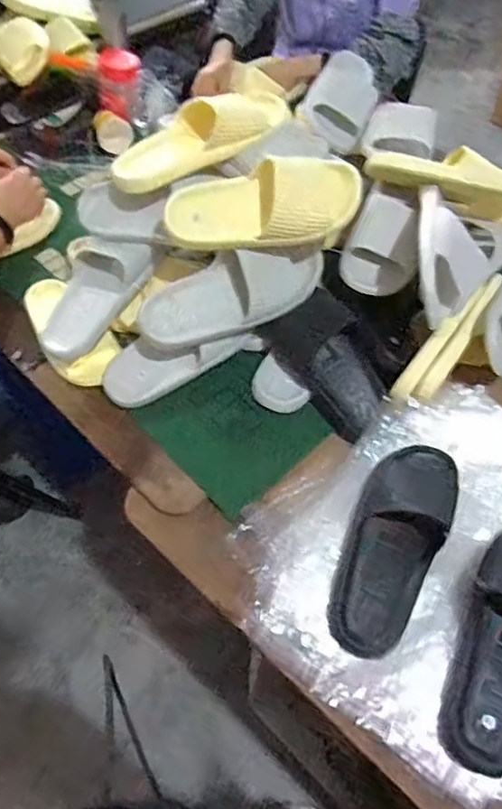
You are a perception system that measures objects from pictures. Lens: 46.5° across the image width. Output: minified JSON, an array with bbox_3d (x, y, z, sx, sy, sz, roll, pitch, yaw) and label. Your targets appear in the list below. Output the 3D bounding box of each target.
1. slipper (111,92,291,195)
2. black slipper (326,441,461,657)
[{"bbox_3d":[-0.067,-0.375,0.820,0.271,0.076,0.088,-25,60,-17],"label":"slipper"},{"bbox_3d":[0.177,0.164,0.716,0.110,0.057,0.277,21,58,12],"label":"black slipper"}]

